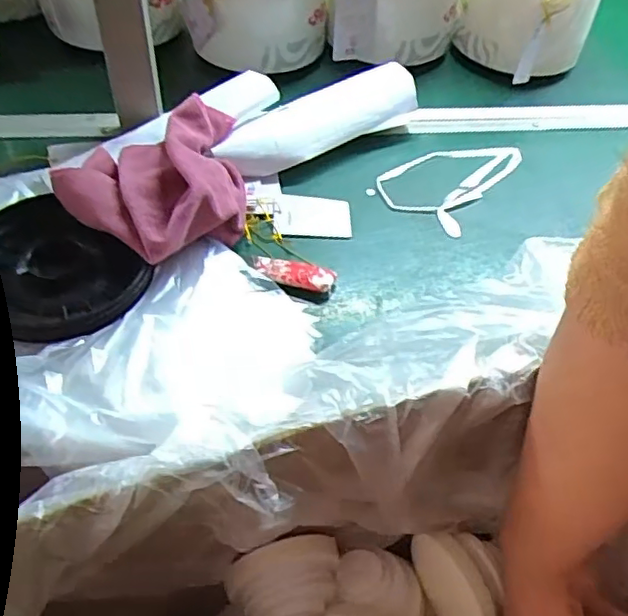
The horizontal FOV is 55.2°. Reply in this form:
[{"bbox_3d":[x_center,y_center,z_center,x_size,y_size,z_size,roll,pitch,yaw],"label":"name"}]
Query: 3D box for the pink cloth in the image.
[{"bbox_3d":[-0.113,-0.110,0.507,0.135,0.056,0.168,37,55,24],"label":"pink cloth"}]

